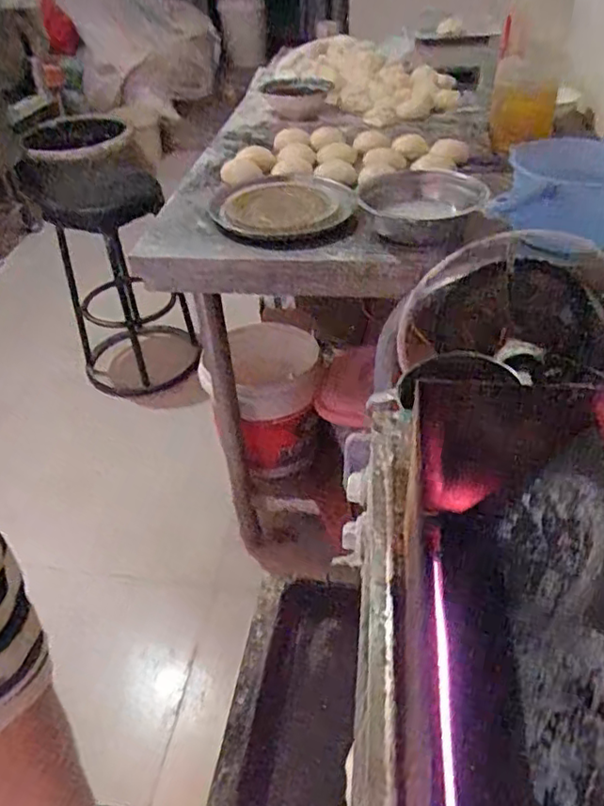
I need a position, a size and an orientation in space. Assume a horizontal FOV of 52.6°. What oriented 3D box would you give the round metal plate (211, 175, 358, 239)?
[{"bbox_3d":[-0.035,-0.331,1.005,0.231,0.042,0.240,-2,40,1],"label":"round metal plate"}]

